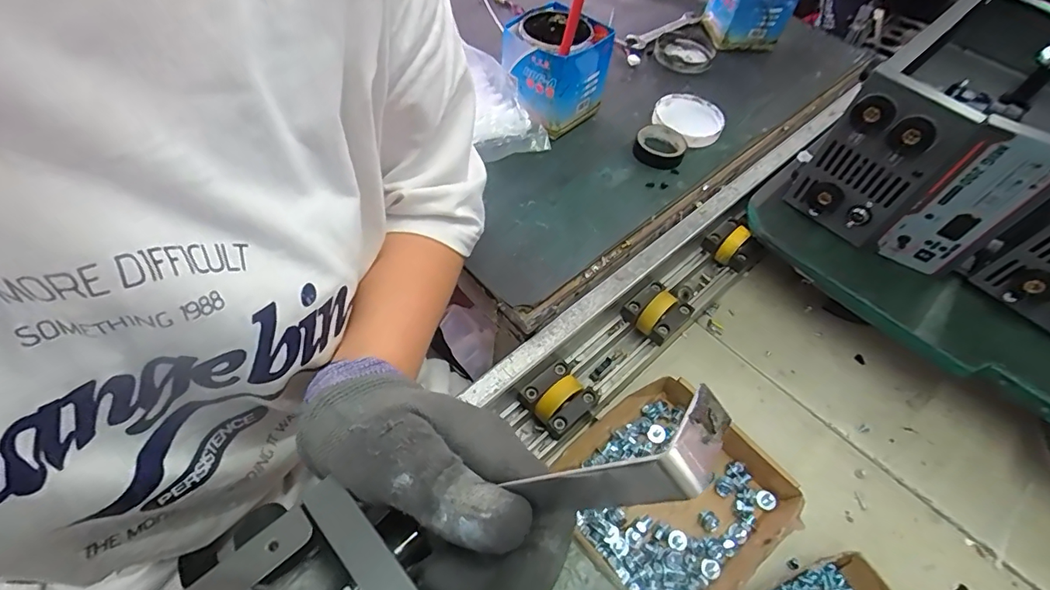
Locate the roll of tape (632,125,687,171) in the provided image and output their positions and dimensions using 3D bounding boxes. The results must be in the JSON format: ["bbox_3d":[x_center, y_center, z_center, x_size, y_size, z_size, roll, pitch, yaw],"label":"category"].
[{"bbox_3d":[0.159,-0.175,0.585,0.057,0.019,0.059,2,54,-3],"label":"roll of tape"}]

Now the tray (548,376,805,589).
[{"bbox_3d":[0.126,0.173,0.426,0.165,0.036,0.155,-33,63,-24],"label":"tray"}]

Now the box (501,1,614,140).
[{"bbox_3d":[0.031,-0.262,0.579,0.103,0.105,0.102,35,59,19],"label":"box"}]

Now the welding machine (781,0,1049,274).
[{"bbox_3d":[0.456,-0.177,0.521,0.331,0.158,0.176,-33,63,-25],"label":"welding machine"}]

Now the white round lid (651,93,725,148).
[{"bbox_3d":[0.202,-0.217,0.618,0.084,0.022,0.091,2,54,-3],"label":"white round lid"}]

